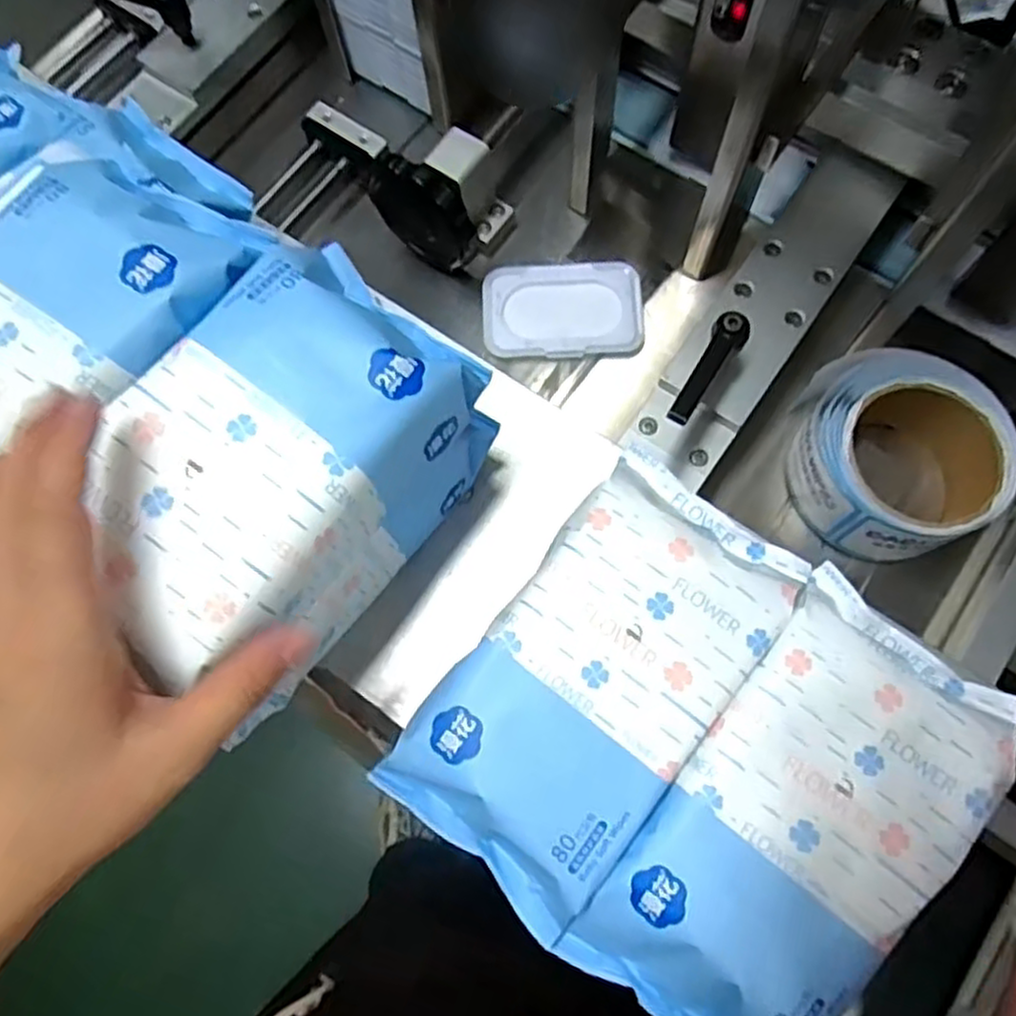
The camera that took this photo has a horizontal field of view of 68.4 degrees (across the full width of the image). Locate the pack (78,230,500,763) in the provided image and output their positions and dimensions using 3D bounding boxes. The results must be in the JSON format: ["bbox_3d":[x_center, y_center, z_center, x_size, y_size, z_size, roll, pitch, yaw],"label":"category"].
[{"bbox_3d":[-0.092,-0.009,0.317,0.095,0.107,0.172,35,77,12],"label":"pack"}]

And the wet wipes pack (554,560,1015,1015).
[{"bbox_3d":[0.115,0.125,0.298,0.095,0.036,0.187,37,78,12],"label":"wet wipes pack"}]

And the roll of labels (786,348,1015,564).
[{"bbox_3d":[0.206,-0.027,0.403,0.104,0.050,0.099,-1,73,2],"label":"roll of labels"}]

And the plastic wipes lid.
[{"bbox_3d":[0.034,-0.123,0.465,0.097,0.010,0.060,-3,73,1],"label":"plastic wipes lid"}]

